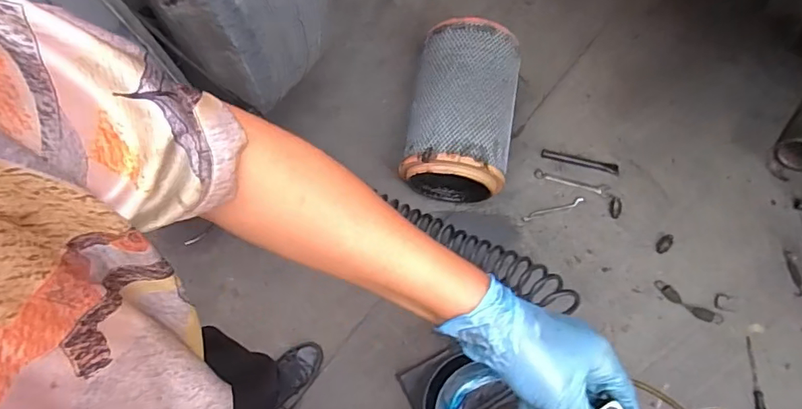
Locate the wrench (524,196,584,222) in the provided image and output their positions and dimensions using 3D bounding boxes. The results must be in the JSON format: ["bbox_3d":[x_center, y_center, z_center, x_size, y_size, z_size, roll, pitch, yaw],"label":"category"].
[{"bbox_3d":[0.438,0.014,1.439,0.188,0.006,0.020,-18,74,-5],"label":"wrench"}]

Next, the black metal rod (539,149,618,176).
[{"bbox_3d":[0.528,-0.125,1.486,0.224,0.013,0.033,13,74,4],"label":"black metal rod"}]

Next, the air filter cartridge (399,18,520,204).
[{"bbox_3d":[0.162,-0.240,1.364,0.260,0.240,0.436,10,72,2],"label":"air filter cartridge"}]

